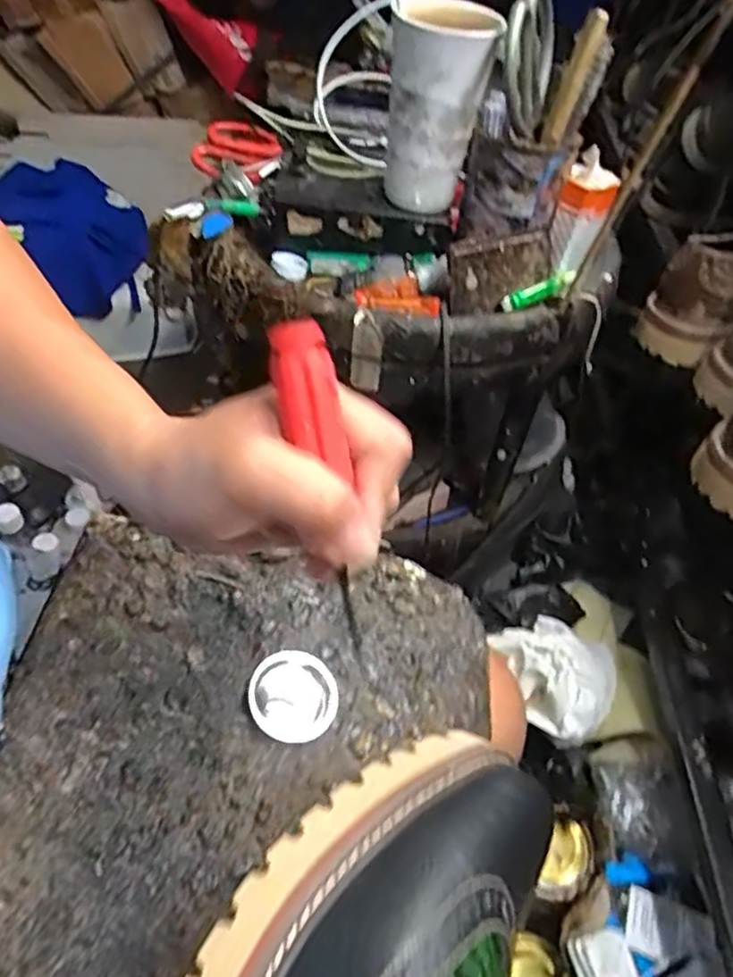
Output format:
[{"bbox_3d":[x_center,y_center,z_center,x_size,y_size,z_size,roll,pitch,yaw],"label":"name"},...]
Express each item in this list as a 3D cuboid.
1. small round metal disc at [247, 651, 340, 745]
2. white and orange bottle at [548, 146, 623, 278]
[{"bbox_3d":[-0.039,0.112,0.357,0.047,0.005,0.047,12,57,-20],"label":"small round metal disc"},{"bbox_3d":[0.182,-0.232,0.563,0.042,0.098,0.041,18,27,10],"label":"white and orange bottle"}]

